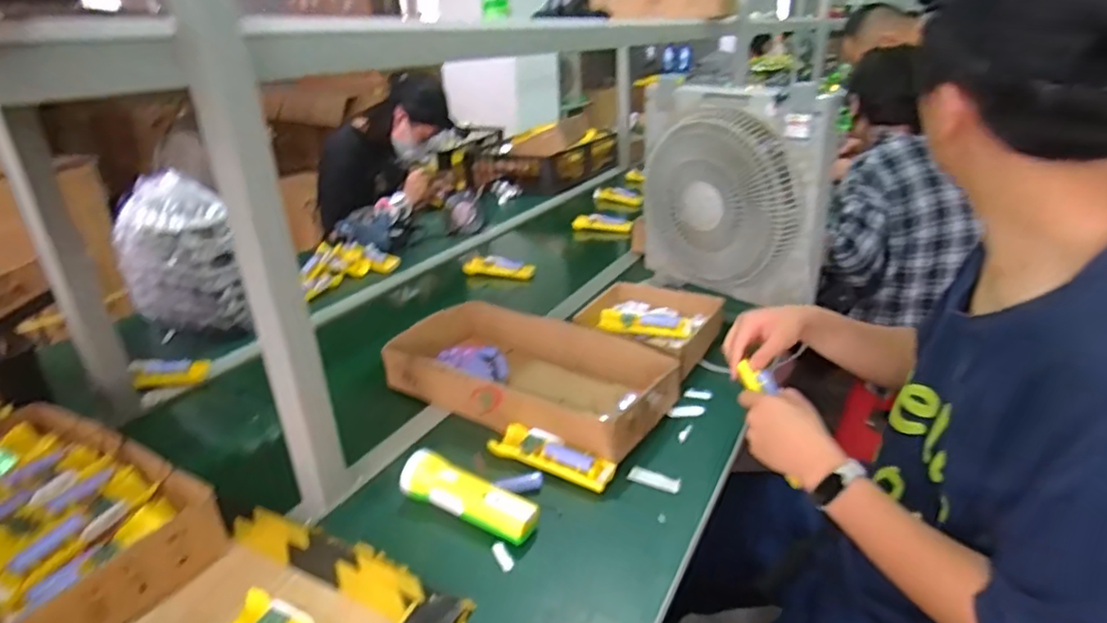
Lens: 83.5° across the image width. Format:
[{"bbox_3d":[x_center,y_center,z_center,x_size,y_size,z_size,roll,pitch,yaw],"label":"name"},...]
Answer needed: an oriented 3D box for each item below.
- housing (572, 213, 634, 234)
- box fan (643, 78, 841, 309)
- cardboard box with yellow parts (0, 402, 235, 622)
[{"bbox_3d":[0.141,-0.244,1.764,0.174,0.051,0.058,4,25,13],"label":"housing"},{"bbox_3d":[0.307,-0.209,1.126,0.101,0.355,0.367,-18,29,-31],"label":"box fan"},{"bbox_3d":[-0.574,0.226,0.672,0.435,0.084,0.226,13,28,30],"label":"cardboard box with yellow parts"}]

